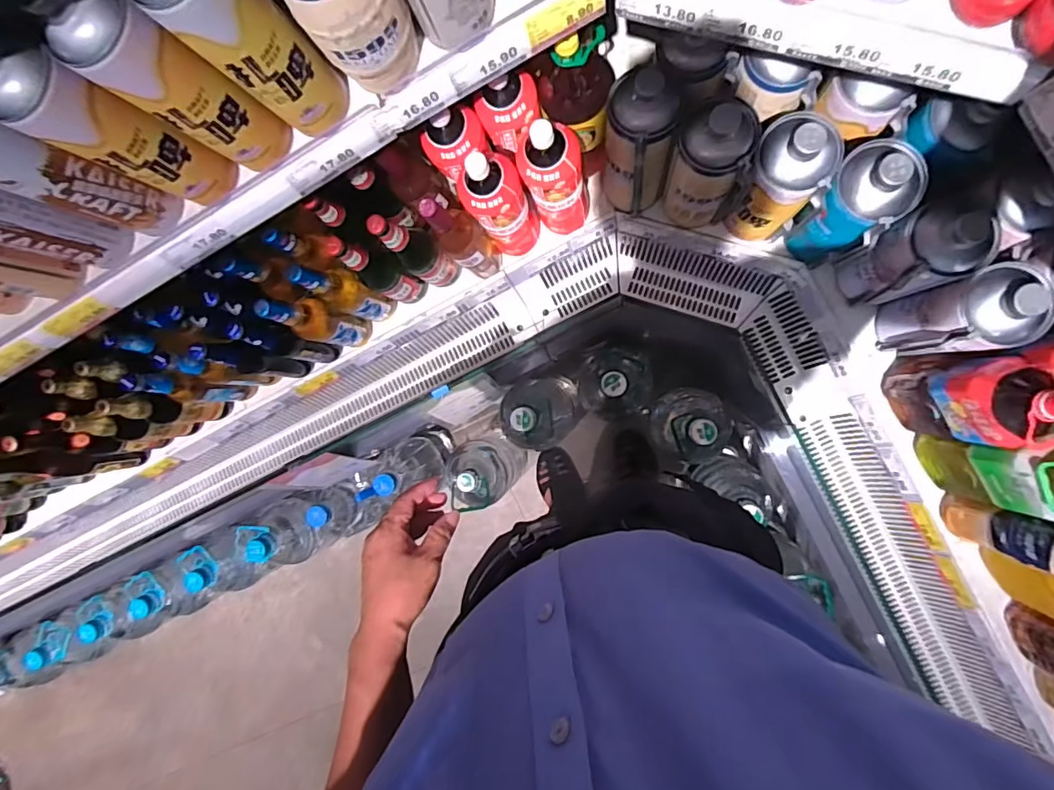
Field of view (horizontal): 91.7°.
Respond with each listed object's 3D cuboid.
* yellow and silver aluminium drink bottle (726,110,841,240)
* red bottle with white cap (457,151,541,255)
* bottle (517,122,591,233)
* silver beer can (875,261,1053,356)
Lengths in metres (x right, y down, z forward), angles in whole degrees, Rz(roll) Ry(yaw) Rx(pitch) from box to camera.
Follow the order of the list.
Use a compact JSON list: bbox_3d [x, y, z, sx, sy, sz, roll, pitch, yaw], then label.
[{"bbox_3d":[0.377,-0.321,0.773,0.101,0.256,0.101,0,91,9],"label":"yellow and silver aluminium drink bottle"},{"bbox_3d":[-0.040,-0.302,0.829,0.092,0.283,0.074,-26,87,9],"label":"red bottle with white cap"},{"bbox_3d":[0.047,-0.336,0.811,0.094,0.285,0.078,-15,89,9],"label":"bottle"},{"bbox_3d":[0.627,-0.114,0.741,0.110,0.239,0.108,-5,90,9],"label":"silver beer can"}]

